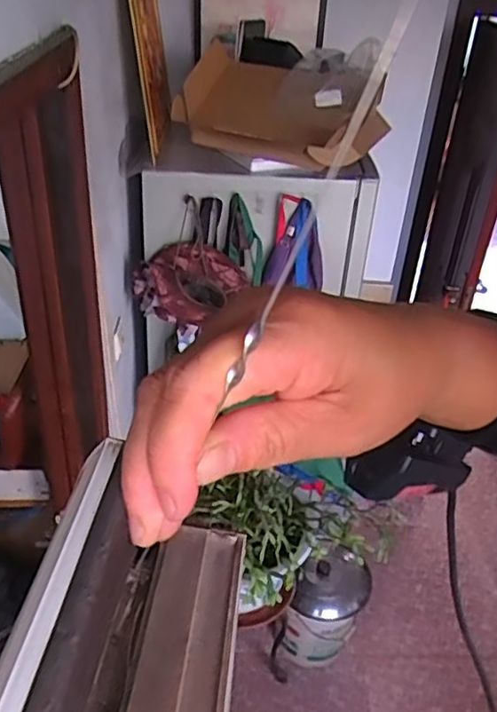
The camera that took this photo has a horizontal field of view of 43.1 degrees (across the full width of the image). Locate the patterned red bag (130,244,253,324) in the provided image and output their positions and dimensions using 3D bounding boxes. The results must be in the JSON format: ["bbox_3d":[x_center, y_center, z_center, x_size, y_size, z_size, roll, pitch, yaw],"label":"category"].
[{"bbox_3d":[-0.149,-0.171,1.572,0.273,0.152,0.165,15,34,14],"label":"patterned red bag"}]

